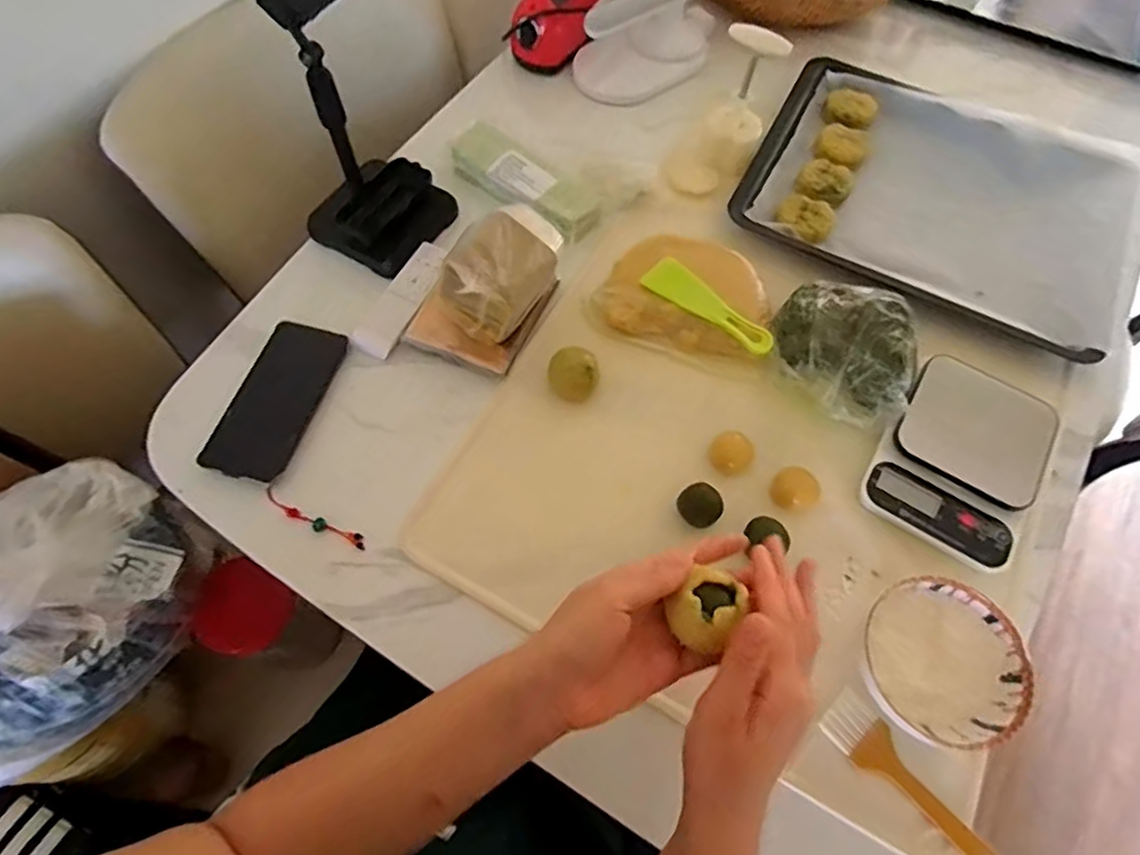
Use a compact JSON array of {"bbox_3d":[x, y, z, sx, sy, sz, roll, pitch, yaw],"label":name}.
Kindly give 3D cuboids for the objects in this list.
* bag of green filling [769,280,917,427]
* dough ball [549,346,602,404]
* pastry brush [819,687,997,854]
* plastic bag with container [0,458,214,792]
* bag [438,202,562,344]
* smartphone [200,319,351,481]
[{"bbox_3d":[0.255,-0.080,0.581,0.116,0.068,0.135,7,67,1],"label":"bag of green filling"},{"bbox_3d":[0.004,-0.050,0.585,0.047,0.028,0.048,1,67,-2],"label":"dough ball"},{"bbox_3d":[0.255,0.268,0.456,0.040,0.020,0.152,-37,73,-16],"label":"pastry brush"},{"bbox_3d":[-0.433,0.156,0.488,0.153,0.180,0.271,14,65,4],"label":"plastic bag with container"},{"bbox_3d":[-0.061,-0.141,0.581,0.072,0.101,0.123,39,71,13],"label":"bag"},{"bbox_3d":[-0.270,-0.028,0.577,0.075,0.007,0.159,15,67,4],"label":"smartphone"}]

